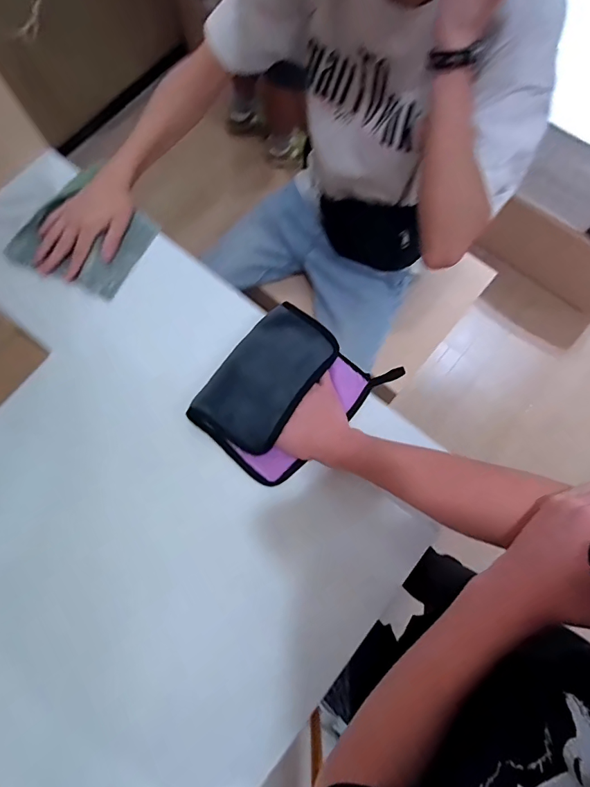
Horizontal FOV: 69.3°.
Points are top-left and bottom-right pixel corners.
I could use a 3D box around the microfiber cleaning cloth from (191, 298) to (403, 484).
[{"bbox_3d":[-0.012,-0.004,0.534,0.164,0.031,0.206,41,79,11],"label":"microfiber cleaning cloth"}]

